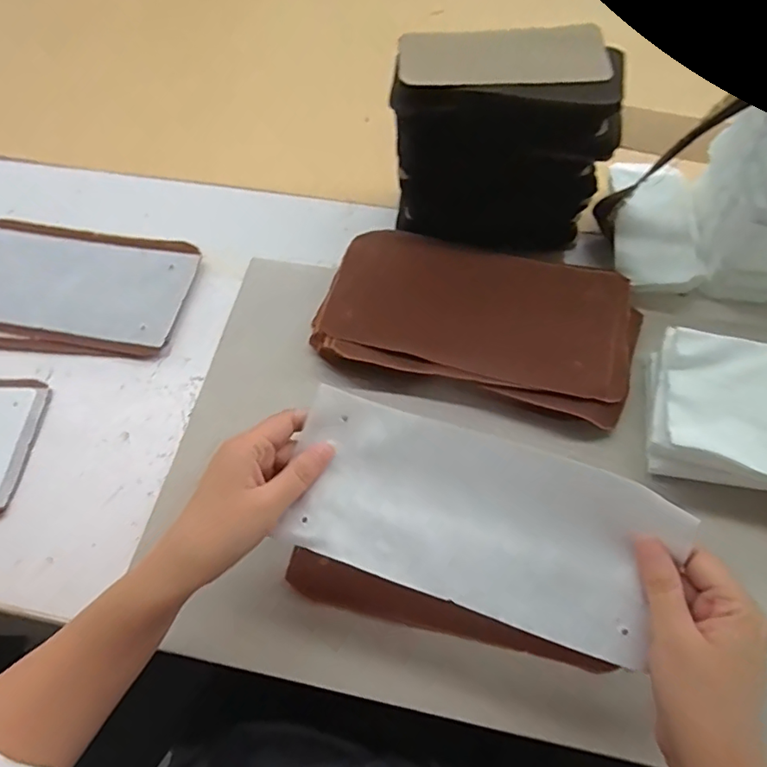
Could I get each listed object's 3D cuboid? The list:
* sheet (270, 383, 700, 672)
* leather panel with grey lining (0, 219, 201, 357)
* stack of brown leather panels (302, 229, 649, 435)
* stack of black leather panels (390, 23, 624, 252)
[{"bbox_3d":[0.054,0.082,0.338,0.235,0.027,0.106,18,66,11],"label":"sheet"},{"bbox_3d":[-0.324,-0.102,0.539,0.248,0.010,0.147,6,65,5],"label":"leather panel with grey lining"},{"bbox_3d":[0.088,-0.064,0.491,0.277,0.031,0.158,15,66,9],"label":"stack of brown leather panels"},{"bbox_3d":[0.107,-0.222,0.495,0.187,0.153,0.095,3,65,4],"label":"stack of black leather panels"}]

